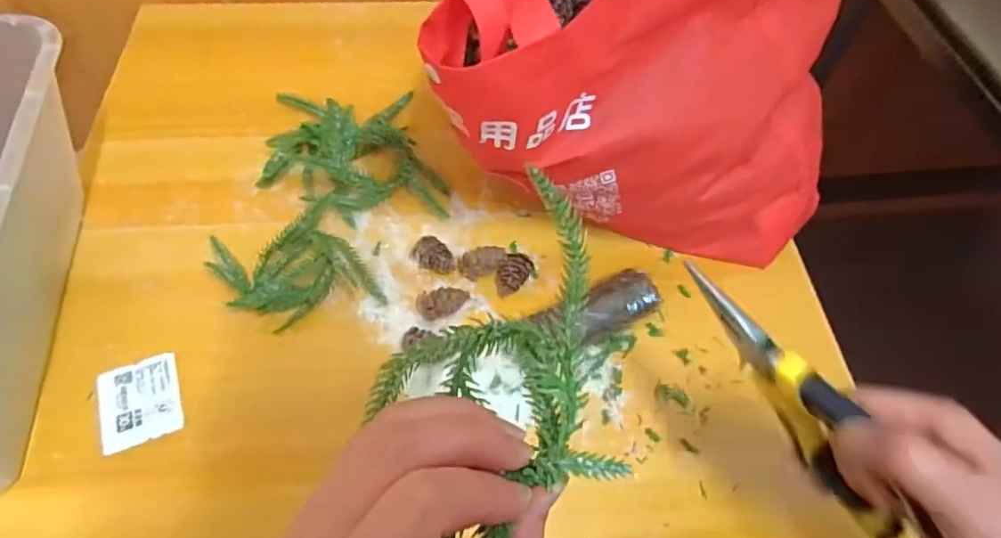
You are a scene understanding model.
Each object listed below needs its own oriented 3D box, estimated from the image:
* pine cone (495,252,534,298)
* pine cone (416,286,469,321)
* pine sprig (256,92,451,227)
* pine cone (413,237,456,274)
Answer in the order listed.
[{"bbox_3d":[0.010,0.006,0.444,0.022,0.019,0.030,25,60,13],"label":"pine cone"},{"bbox_3d":[-0.042,0.026,0.430,0.036,0.021,0.021,-22,61,-16],"label":"pine cone"},{"bbox_3d":[-0.123,-0.107,0.500,0.149,0.035,0.135,-1,58,-3],"label":"pine sprig"},{"bbox_3d":[-0.050,-0.009,0.451,0.020,0.017,0.033,-35,65,-22],"label":"pine cone"}]

